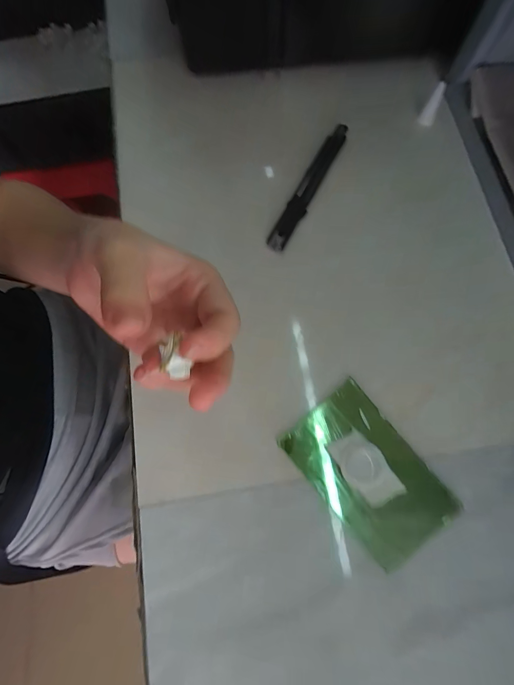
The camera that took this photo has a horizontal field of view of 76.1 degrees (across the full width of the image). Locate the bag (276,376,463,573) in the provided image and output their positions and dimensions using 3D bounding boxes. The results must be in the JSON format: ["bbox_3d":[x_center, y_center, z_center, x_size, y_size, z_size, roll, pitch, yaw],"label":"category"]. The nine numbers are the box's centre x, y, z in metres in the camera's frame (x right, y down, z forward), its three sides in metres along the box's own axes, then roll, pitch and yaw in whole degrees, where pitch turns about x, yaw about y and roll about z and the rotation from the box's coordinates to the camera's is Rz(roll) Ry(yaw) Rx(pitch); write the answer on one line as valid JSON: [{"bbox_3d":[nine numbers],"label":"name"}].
[{"bbox_3d":[0.071,0.083,0.212,0.065,0.011,0.101,-38,76,-9],"label":"bag"}]

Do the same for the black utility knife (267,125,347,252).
[{"bbox_3d":[0.043,-0.129,0.270,0.014,0.010,0.126,26,76,9],"label":"black utility knife"}]

